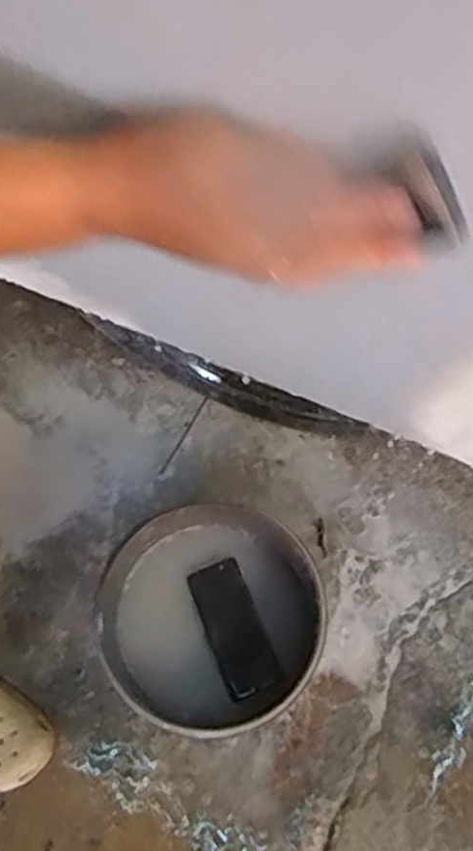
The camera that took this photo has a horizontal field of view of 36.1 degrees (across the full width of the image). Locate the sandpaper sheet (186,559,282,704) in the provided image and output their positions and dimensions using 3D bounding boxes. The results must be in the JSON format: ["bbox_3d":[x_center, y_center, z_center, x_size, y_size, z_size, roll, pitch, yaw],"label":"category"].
[{"bbox_3d":[-0.004,0.220,0.787,0.059,0.011,0.141,-21,69,-9],"label":"sandpaper sheet"}]

